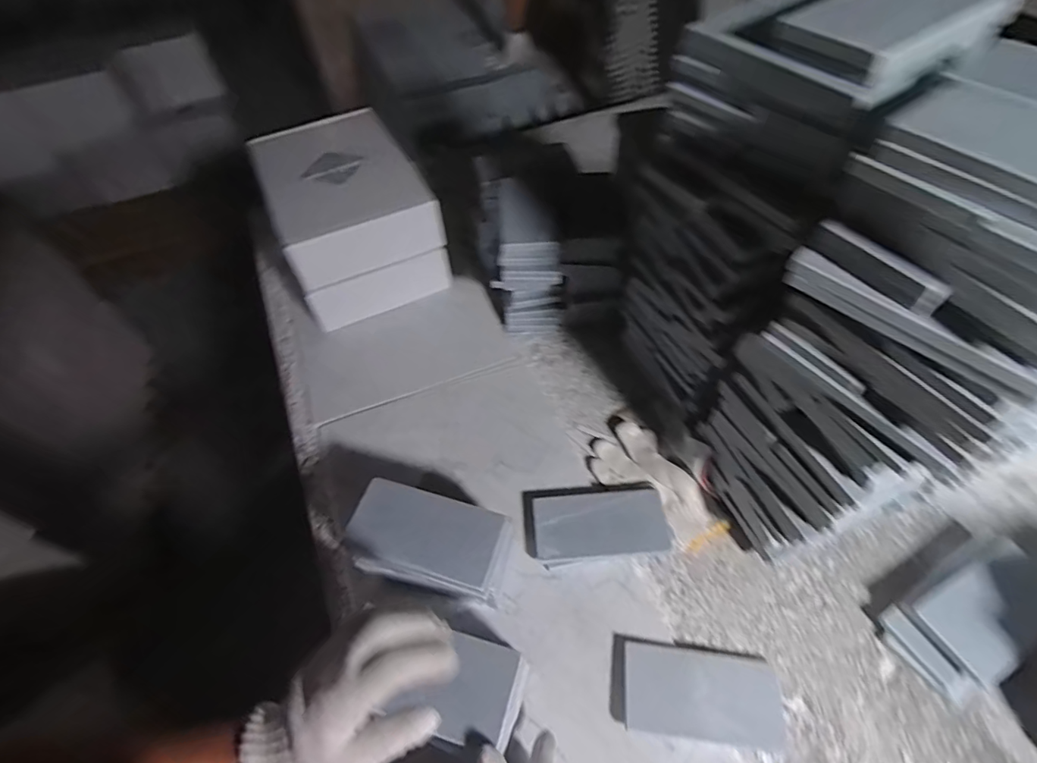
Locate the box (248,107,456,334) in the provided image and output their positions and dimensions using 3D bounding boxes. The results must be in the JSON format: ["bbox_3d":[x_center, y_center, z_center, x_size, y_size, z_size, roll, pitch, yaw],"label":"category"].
[{"bbox_3d":[-0.299,-0.304,0.879,0.226,0.143,0.379,-23,56,-14],"label":"box"}]

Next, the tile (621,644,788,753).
[{"bbox_3d":[0.182,0.308,0.502,0.150,0.015,0.075,4,54,6],"label":"tile"}]

